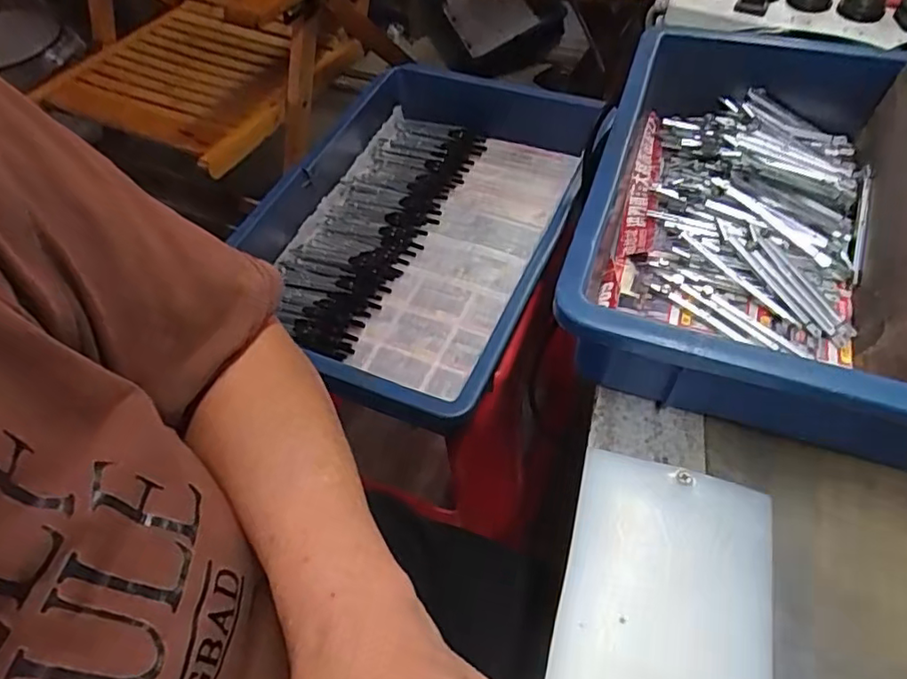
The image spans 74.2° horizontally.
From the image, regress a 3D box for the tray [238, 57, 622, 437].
[{"bbox_3d":[-0.037,-0.129,0.636,0.305,0.083,0.442,19,57,17],"label":"tray"}]

